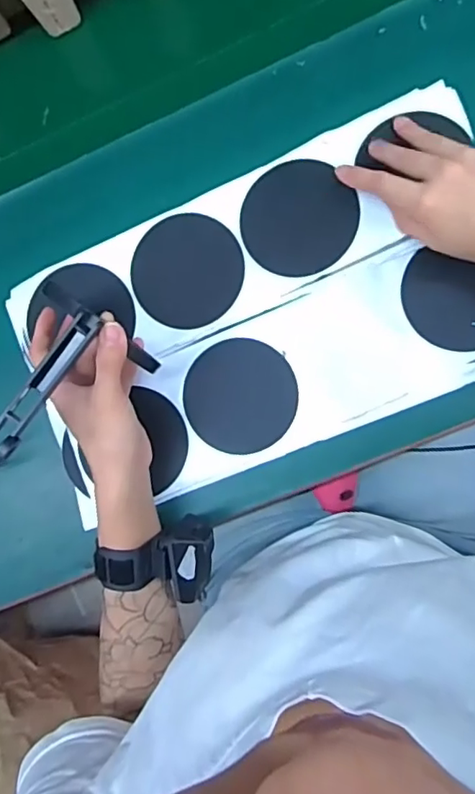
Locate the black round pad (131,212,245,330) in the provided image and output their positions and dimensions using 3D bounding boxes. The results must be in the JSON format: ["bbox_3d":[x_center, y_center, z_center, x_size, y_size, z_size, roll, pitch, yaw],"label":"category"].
[{"bbox_3d":[-0.042,-0.105,0.477,0.091,0.004,0.091,0,90,9],"label":"black round pad"}]

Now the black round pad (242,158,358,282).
[{"bbox_3d":[0.049,-0.144,0.464,0.092,0.004,0.088,0,90,13],"label":"black round pad"}]

